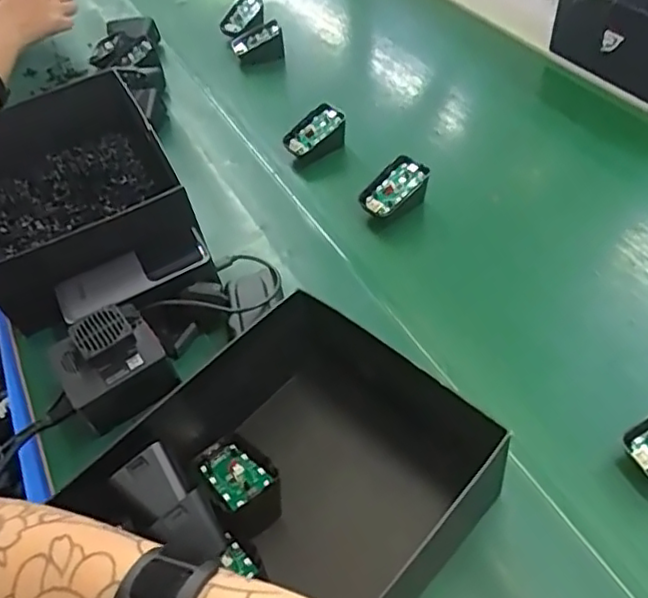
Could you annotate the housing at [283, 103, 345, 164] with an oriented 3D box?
[{"bbox_3d":[-0.009,-0.182,0.702,0.063,0.044,0.037,-26,51,-15],"label":"housing"}]

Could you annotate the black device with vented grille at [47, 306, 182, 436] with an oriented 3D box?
[{"bbox_3d":[-0.166,0.053,0.492,0.078,0.051,0.084,-29,52,-18],"label":"black device with vented grille"}]

